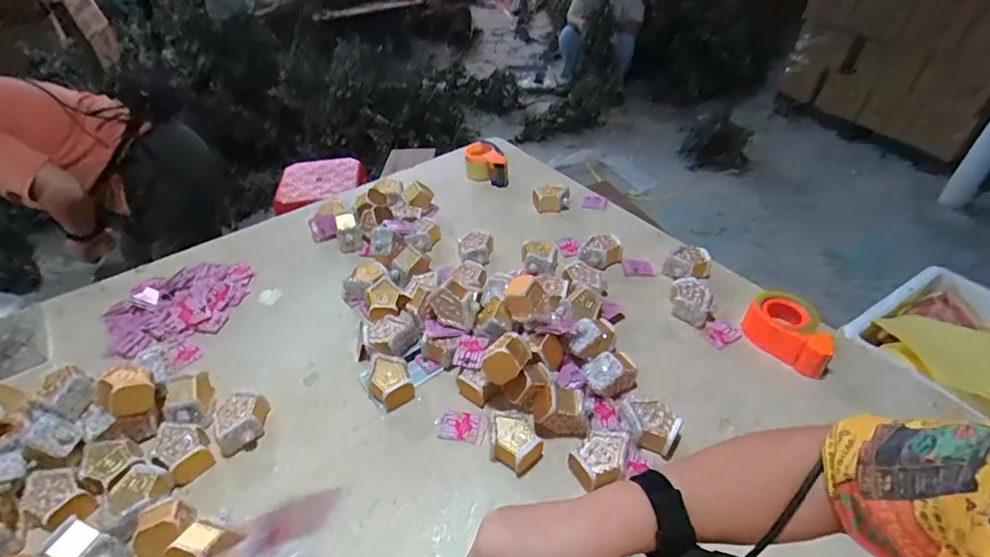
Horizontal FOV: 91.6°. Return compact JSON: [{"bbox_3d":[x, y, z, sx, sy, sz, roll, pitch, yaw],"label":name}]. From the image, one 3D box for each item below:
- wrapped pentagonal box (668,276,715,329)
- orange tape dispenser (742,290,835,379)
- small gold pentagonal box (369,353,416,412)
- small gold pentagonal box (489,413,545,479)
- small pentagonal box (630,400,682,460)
[{"bbox_3d":[0.355,0.044,0.873,0.080,0.053,0.078,23,48,25],"label":"wrapped pentagonal box"},{"bbox_3d":[0.497,0.084,0.803,0.103,0.053,0.143,-31,50,-28],"label":"orange tape dispenser"},{"bbox_3d":[-0.170,0.160,0.767,0.067,0.042,0.087,-20,46,-18],"label":"small gold pentagonal box"},{"bbox_3d":[0.030,0.228,0.679,0.079,0.049,0.080,3,43,5],"label":"small gold pentagonal box"},{"bbox_3d":[0.228,0.212,0.689,0.076,0.049,0.064,15,45,17],"label":"small pentagonal box"}]

